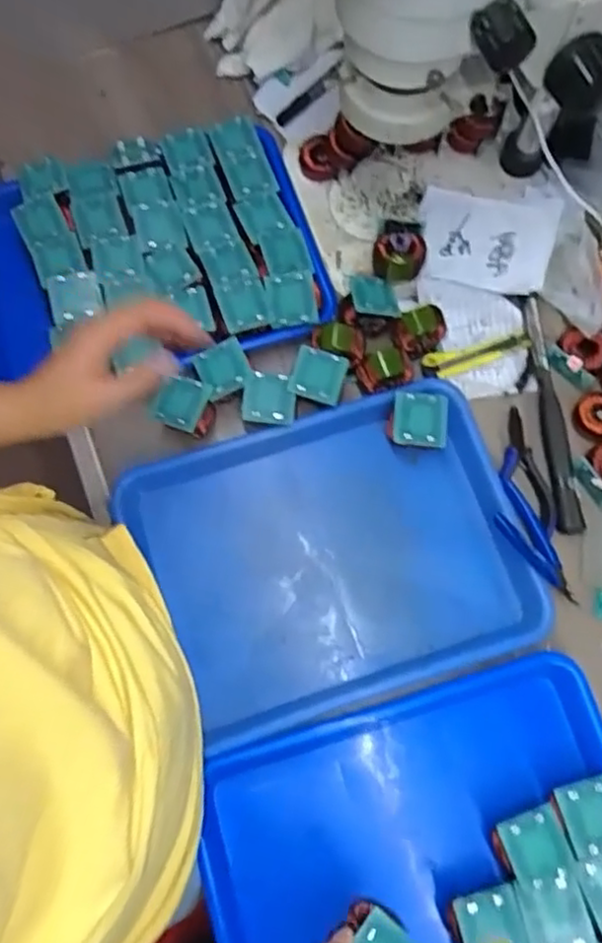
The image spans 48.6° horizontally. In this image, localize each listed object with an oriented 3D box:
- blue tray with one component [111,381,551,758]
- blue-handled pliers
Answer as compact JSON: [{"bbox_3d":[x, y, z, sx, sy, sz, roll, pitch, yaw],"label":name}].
[{"bbox_3d":[0.027,0.070,0.573,0.320,0.031,0.244,-16,74,-5],"label":"blue tray with one component"},{"bbox_3d":[0.197,0.026,0.581,0.053,0.018,0.170,-7,73,-3],"label":"blue-handled pliers"}]

